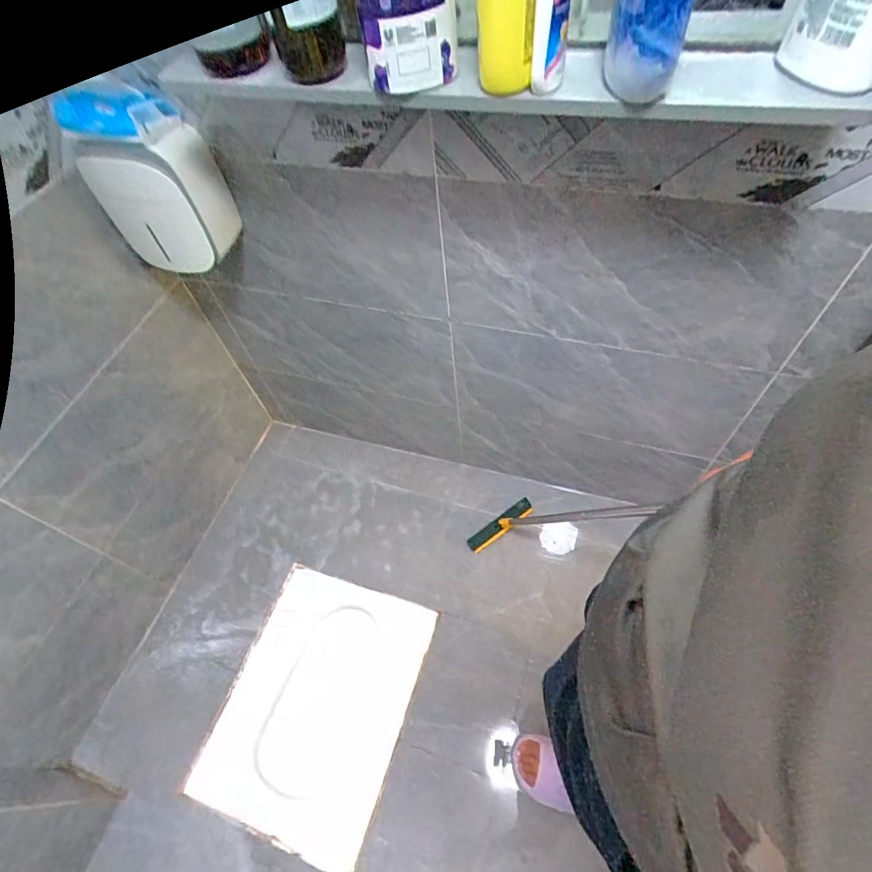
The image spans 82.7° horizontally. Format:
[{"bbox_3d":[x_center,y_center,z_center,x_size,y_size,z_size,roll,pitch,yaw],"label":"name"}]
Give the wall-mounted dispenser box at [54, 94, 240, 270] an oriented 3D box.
[{"bbox_3d":[-0.490,-0.437,0.889,0.184,0.234,0.125,10,59,13],"label":"wall-mounted dispenser box"}]

